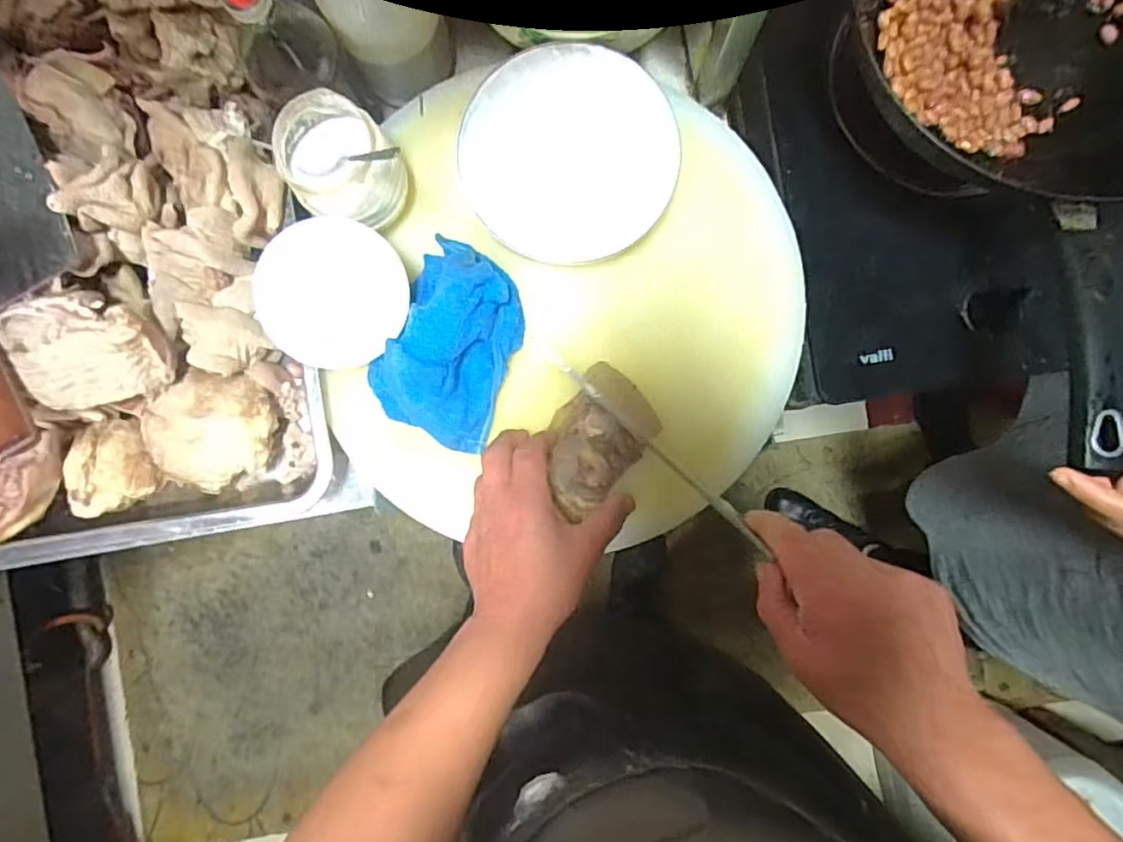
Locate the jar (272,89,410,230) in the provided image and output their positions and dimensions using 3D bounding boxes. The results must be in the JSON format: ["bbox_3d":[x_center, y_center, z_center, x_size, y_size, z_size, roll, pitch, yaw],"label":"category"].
[{"bbox_3d":[-0.167,-0.193,0.481,0.079,0.087,0.076,0,89,1],"label":"jar"}]

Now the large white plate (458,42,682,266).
[{"bbox_3d":[0.008,-0.218,0.516,0.171,0.027,0.165,0,89,1],"label":"large white plate"}]

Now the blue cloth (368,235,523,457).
[{"bbox_3d":[-0.087,-0.063,0.500,0.091,0.061,0.154,21,89,2],"label":"blue cloth"}]

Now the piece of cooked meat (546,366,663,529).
[{"bbox_3d":[0.028,0.013,0.501,0.072,0.036,0.107,41,90,2],"label":"piece of cooked meat"}]

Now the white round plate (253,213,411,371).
[{"bbox_3d":[-0.172,-0.095,0.476,0.106,0.005,0.108,-3,102,-14],"label":"white round plate"}]

